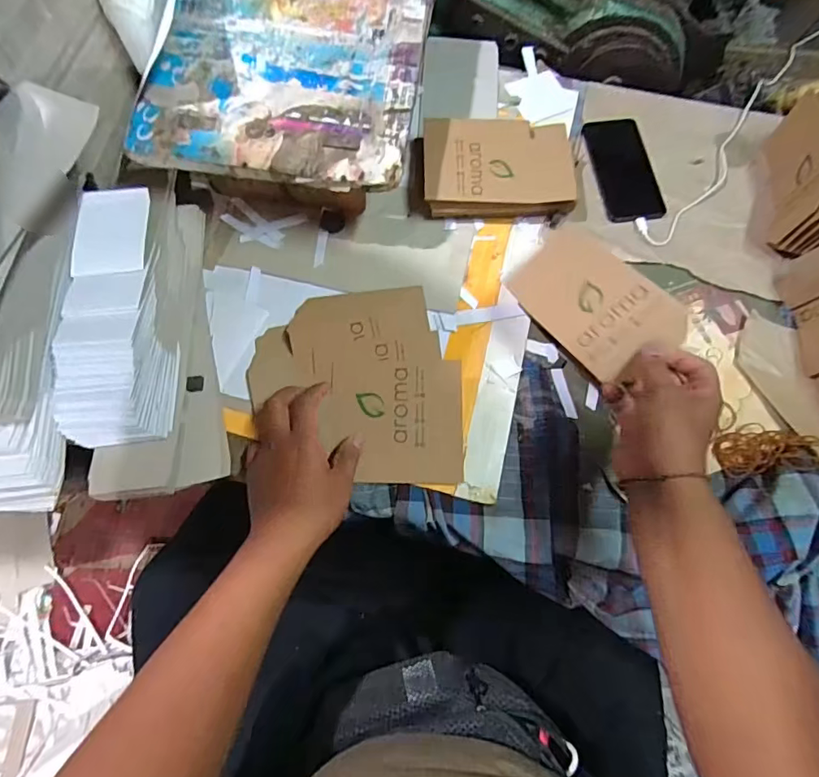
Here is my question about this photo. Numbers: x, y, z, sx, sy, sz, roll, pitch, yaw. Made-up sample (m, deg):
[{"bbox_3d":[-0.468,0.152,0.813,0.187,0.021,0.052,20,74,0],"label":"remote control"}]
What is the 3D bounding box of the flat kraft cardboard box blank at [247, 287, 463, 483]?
[{"bbox_3d":[-0.059,-0.011,0.528,0.223,0.027,0.217,0,69,-2],"label":"flat kraft cardboard box blank"}]

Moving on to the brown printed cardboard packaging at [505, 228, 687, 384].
[{"bbox_3d":[0.182,-0.090,0.494,0.097,0.009,0.177,-44,56,15],"label":"brown printed cardboard packaging"}]

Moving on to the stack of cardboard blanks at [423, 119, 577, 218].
[{"bbox_3d":[0.114,-0.285,0.633,0.193,0.048,0.143,0,69,-2],"label":"stack of cardboard blanks"}]

